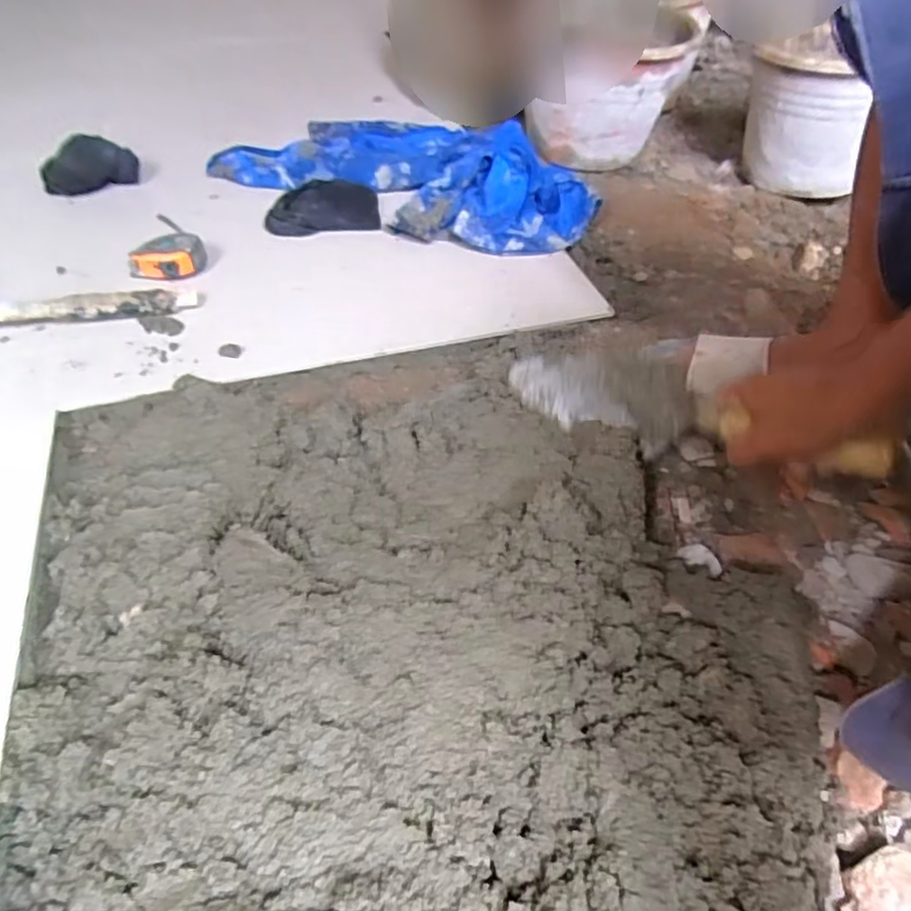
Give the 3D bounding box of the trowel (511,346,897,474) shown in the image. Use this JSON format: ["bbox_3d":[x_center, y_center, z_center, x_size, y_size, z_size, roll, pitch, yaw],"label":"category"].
[{"bbox_3d":[0.187,-0.034,0.522,0.306,0.069,0.068,20,48,35],"label":"trowel"}]

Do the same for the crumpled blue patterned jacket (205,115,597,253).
[{"bbox_3d":[-0.046,-0.445,0.914,0.533,0.096,0.337,24,51,17],"label":"crumpled blue patterned jacket"}]

